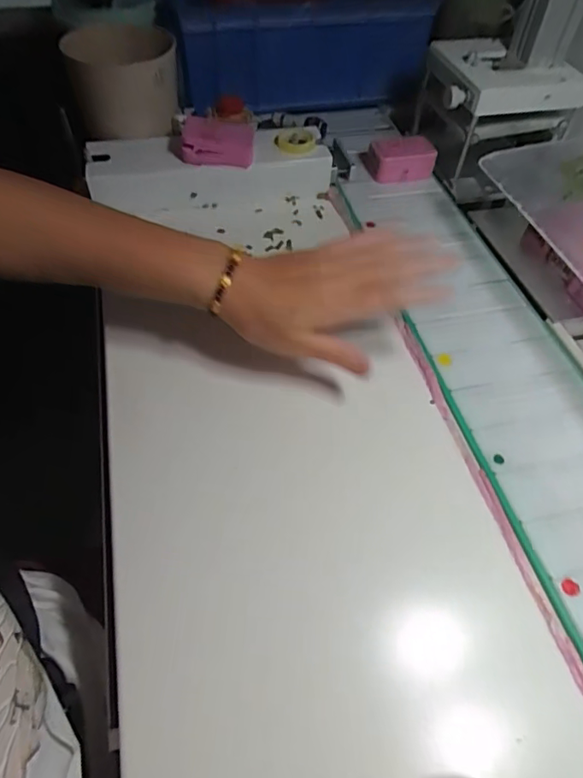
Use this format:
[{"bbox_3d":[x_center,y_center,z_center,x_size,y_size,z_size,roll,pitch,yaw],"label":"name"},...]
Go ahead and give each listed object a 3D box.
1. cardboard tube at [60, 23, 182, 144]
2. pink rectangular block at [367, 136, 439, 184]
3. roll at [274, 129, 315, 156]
[{"bbox_3d":[-0.183,-0.338,0.579,0.111,0.082,0.108,-9,54,-11],"label":"cardboard tube"},{"bbox_3d":[0.123,-0.267,0.609,0.075,0.034,0.047,-11,54,-11],"label":"pink rectangular block"},{"bbox_3d":[0.004,-0.270,0.572,0.043,0.009,0.051,5,52,1],"label":"roll"}]

